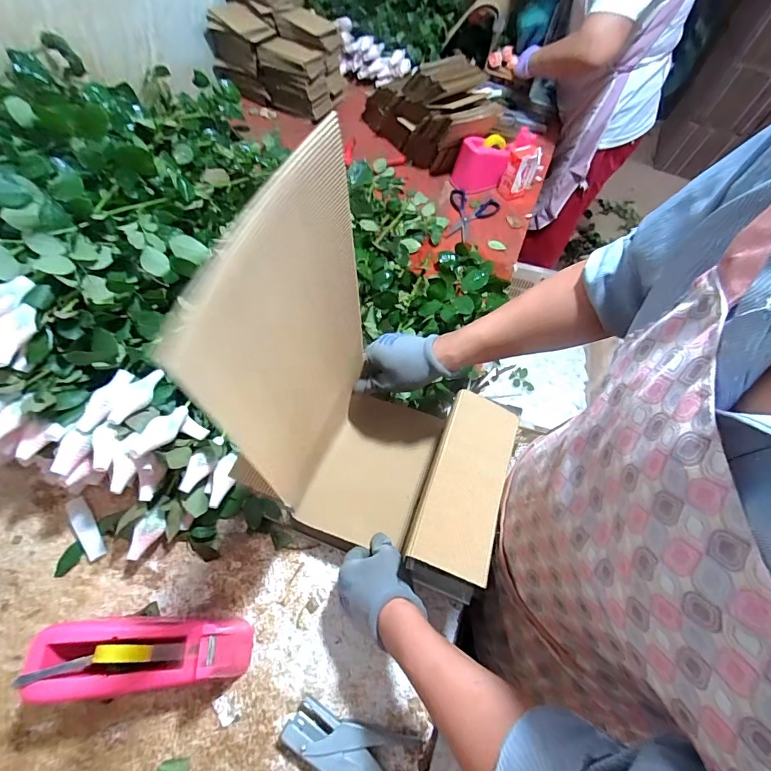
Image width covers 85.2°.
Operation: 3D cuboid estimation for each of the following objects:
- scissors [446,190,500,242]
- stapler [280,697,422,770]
[{"bbox_3d":[0.198,-0.395,0.980,0.118,0.011,0.172,17,59,4],"label":"scissors"},{"bbox_3d":[-0.044,0.412,0.465,0.143,0.026,0.072,16,60,5],"label":"stapler"}]

